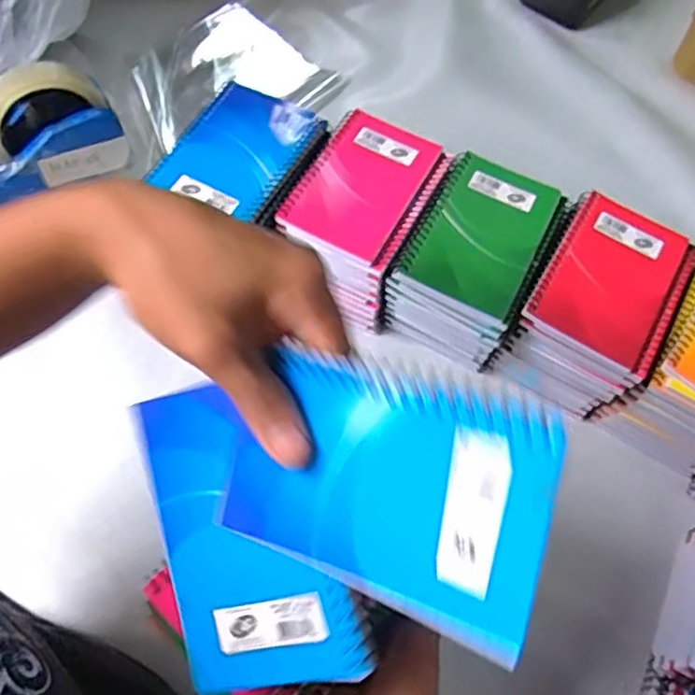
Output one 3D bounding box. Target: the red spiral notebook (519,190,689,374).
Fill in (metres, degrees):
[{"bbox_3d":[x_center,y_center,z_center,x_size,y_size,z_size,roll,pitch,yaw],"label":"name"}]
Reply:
[{"bbox_3d":[0.190,-0.052,0.466,0.083,0.008,0.128,30,67,11],"label":"red spiral notebook"}]

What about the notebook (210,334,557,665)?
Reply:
[{"bbox_3d":[0.009,0.049,0.237,0.126,0.008,0.088,16,102,28],"label":"notebook"}]

